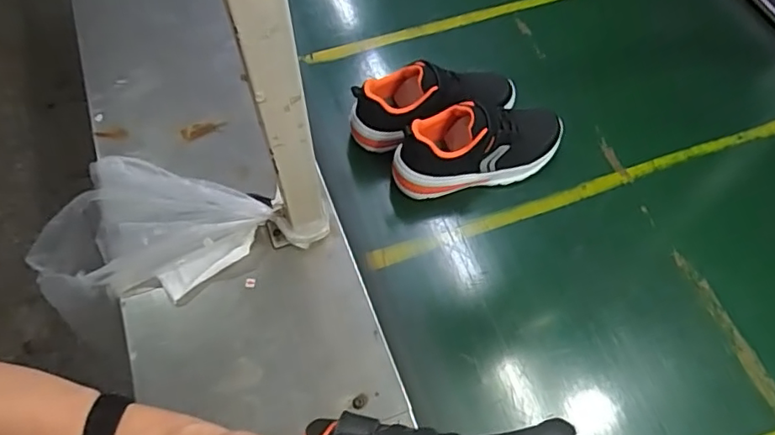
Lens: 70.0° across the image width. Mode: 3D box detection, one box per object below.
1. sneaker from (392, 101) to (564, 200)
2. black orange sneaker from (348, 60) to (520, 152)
[{"bbox_3d":[0.125,-0.097,0.720,0.231,0.097,0.086,-15,64,-10],"label":"sneaker"},{"bbox_3d":[0.066,-0.159,0.757,0.235,0.104,0.088,-10,64,-7],"label":"black orange sneaker"}]

